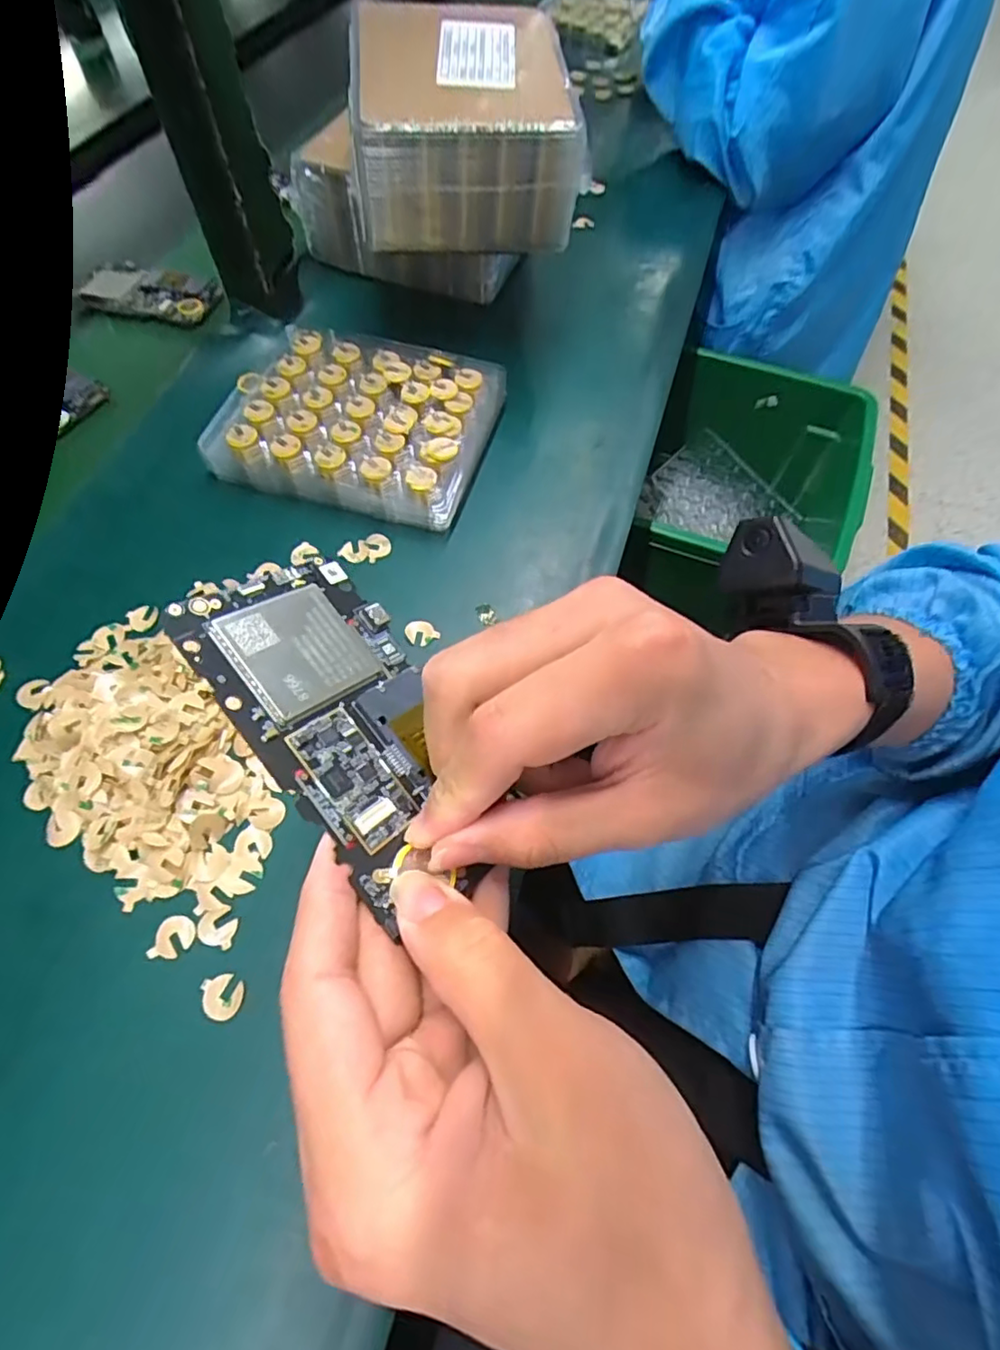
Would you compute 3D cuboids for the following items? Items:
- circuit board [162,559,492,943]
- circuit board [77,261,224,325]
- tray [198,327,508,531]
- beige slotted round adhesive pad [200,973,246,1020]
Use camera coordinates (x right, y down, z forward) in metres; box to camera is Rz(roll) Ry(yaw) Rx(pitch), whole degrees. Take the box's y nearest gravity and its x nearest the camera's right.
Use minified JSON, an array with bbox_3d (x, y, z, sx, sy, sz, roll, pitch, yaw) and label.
[{"bbox_3d":[-0.047,0.015,0.193,0.062,0.005,0.119,-34,83,-40],"label":"circuit board"},{"bbox_3d":[-0.302,-0.331,0.510,0.120,0.016,0.073,18,62,8],"label":"circuit board"},{"bbox_3d":[-0.102,-0.183,0.418,0.188,0.035,0.151,14,62,8],"label":"tray"},{"bbox_3d":[-0.122,0.142,0.260,0.017,0.004,0.017,0,61,0],"label":"beige slotted round adhesive pad"}]

